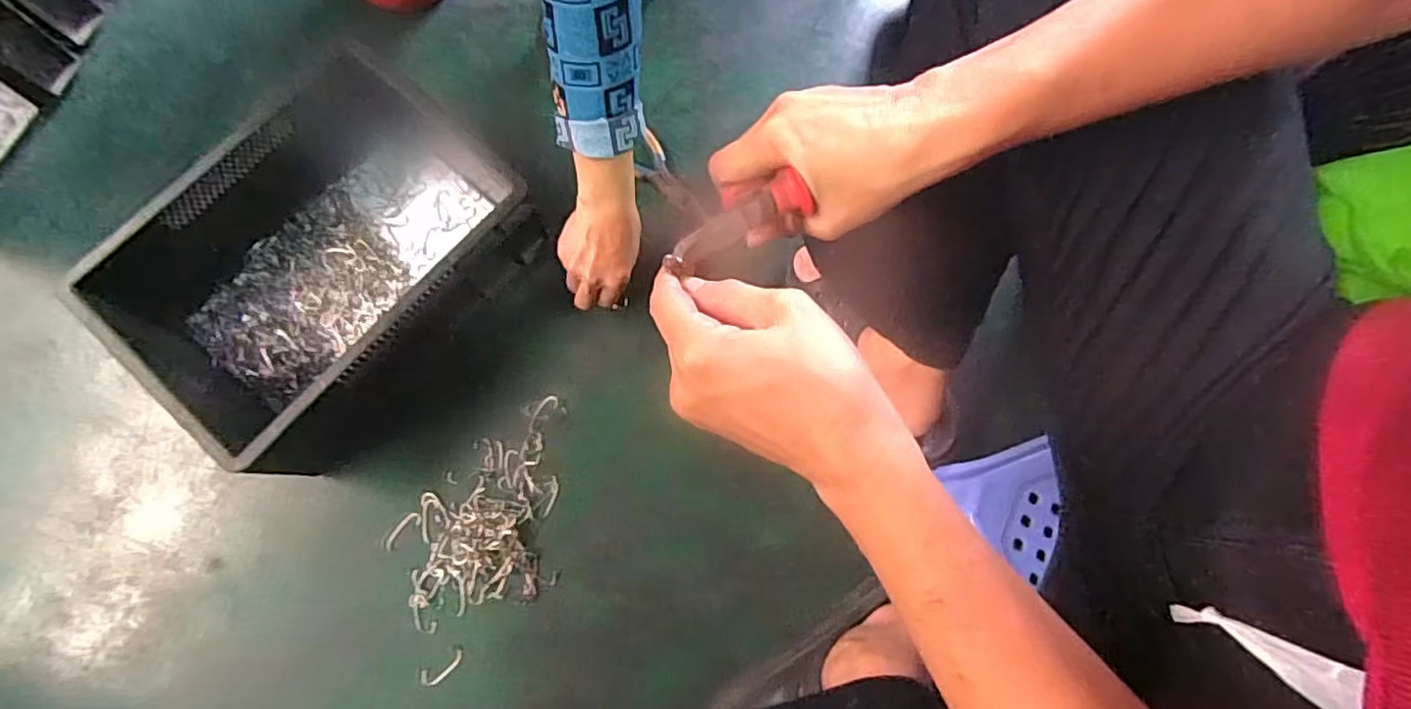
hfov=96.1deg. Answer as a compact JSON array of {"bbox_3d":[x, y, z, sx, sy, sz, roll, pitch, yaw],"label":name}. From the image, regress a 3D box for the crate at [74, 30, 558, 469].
[{"bbox_3d":[-0.362,-0.088,0.612,0.256,0.122,0.341,38,78,6],"label":"crate"}]

